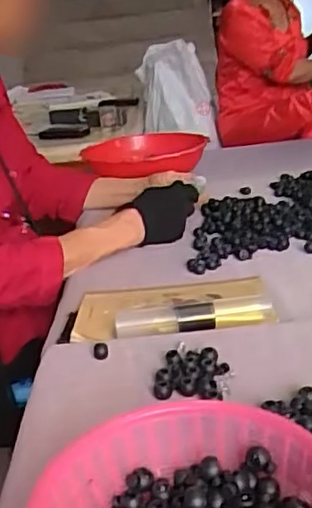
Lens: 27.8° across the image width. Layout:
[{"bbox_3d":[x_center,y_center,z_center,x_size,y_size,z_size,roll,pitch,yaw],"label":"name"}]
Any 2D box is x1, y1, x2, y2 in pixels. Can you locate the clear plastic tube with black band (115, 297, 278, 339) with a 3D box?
[{"bbox_3d":[0.037,0.060,0.611,0.152,0.020,0.030,-7,22,-1],"label":"clear plastic tube with black band"}]

